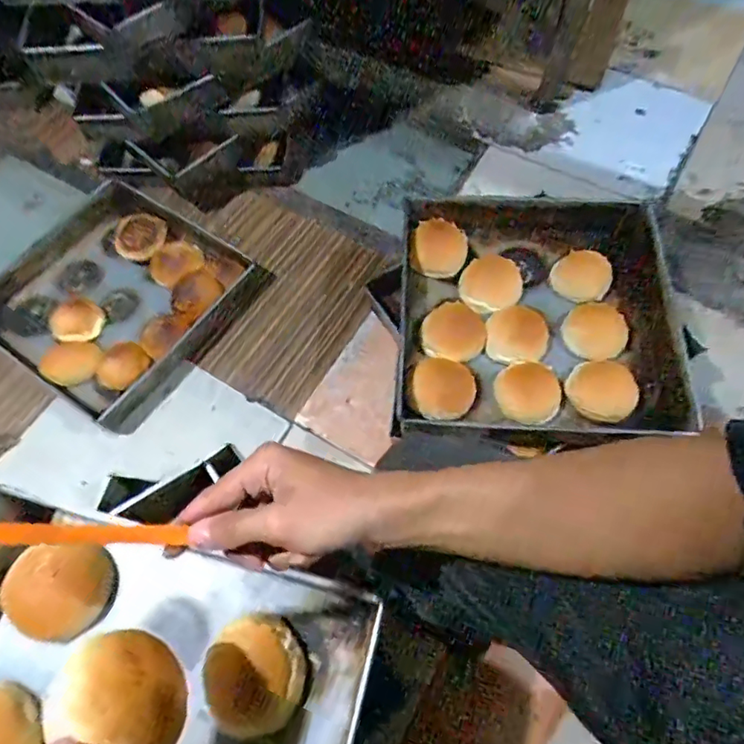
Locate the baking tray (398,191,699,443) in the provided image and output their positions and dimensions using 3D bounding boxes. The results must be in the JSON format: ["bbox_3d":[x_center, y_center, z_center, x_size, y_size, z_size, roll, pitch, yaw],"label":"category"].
[{"bbox_3d":[0.248,-0.093,0.913,0.391,0.128,0.438,3,65,2],"label":"baking tray"}]

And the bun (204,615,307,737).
[{"bbox_3d":[-0.111,0.288,0.511,0.091,0.041,0.098,0,65,0],"label":"bun"}]

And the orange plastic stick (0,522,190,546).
[{"bbox_3d":[-0.204,0.090,0.302,0.174,0.011,0.012,9,62,-25],"label":"orange plastic stick"}]

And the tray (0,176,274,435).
[{"bbox_3d":[-0.510,-0.160,1.069,0.497,0.082,0.417,36,70,16],"label":"tray"}]

